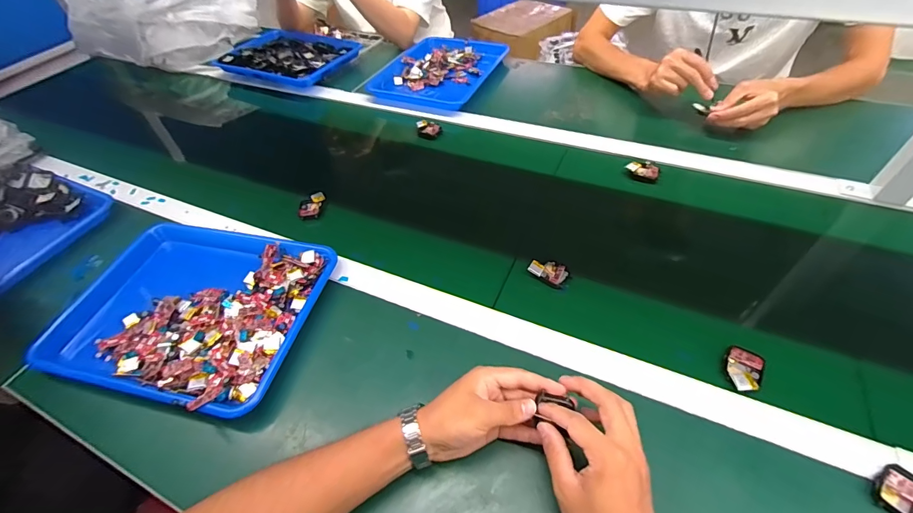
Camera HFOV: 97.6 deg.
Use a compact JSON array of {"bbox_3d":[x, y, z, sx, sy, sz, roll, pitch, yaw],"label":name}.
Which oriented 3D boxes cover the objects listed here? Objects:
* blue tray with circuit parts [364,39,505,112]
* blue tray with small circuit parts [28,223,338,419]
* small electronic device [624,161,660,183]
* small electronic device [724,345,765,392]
[{"bbox_3d":[-0.045,-0.454,0.969,0.263,0.042,0.304,20,54,20],"label":"blue tray with circuit parts"},{"bbox_3d":[-0.356,0.070,0.565,0.336,0.060,0.270,10,51,12],"label":"blue tray with small circuit parts"},{"bbox_3d":[0.321,-0.149,0.687,0.054,0.018,0.041,21,54,20],"label":"small electronic device"},{"bbox_3d":[0.322,0.127,0.449,0.035,0.008,0.059,17,45,32],"label":"small electronic device"}]

